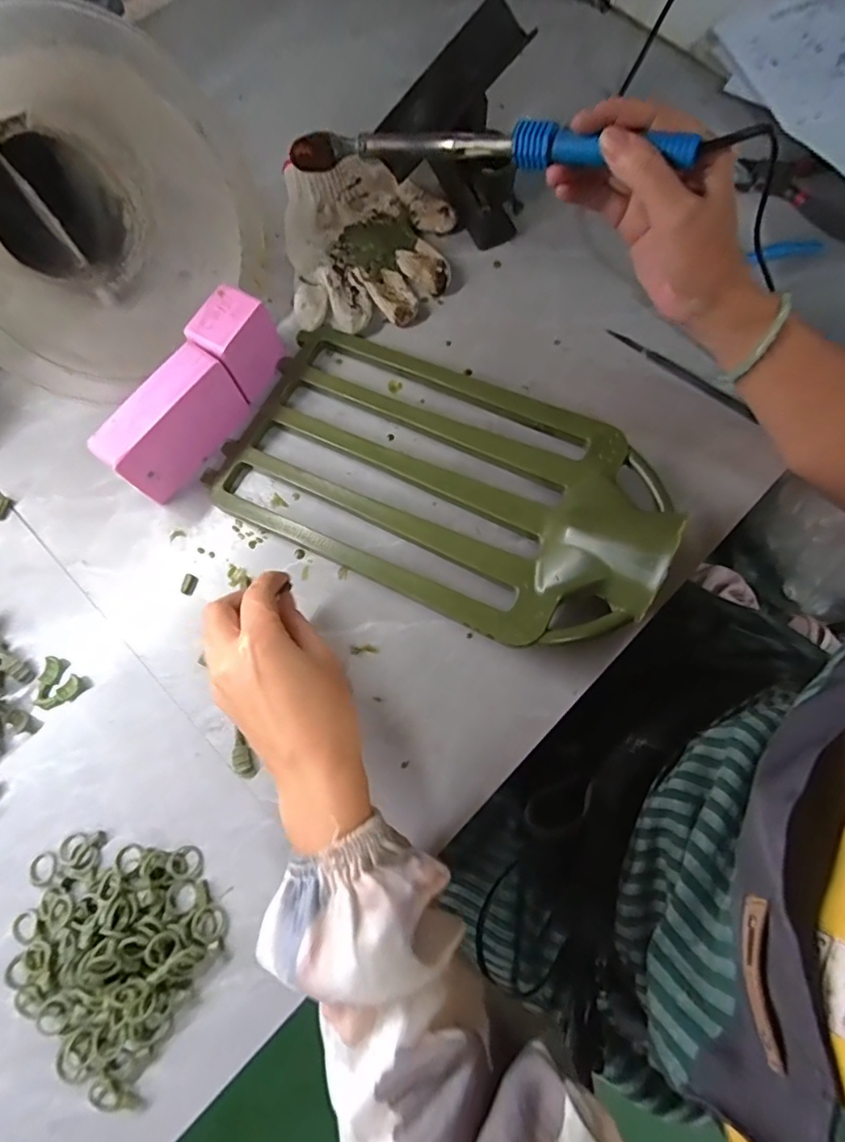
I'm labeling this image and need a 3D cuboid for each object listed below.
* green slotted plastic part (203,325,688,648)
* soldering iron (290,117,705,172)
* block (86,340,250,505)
[{"bbox_3d":[0.009,-0.072,0.396,0.325,0.070,0.179,26,77,9],"label":"green slotted plastic part"},{"bbox_3d":[0.030,-0.283,0.363,0.287,0.022,0.021,19,75,22],"label":"soldering iron"},{"bbox_3d":[-0.188,-0.110,0.414,0.030,0.072,0.107,35,78,11],"label":"block"}]

